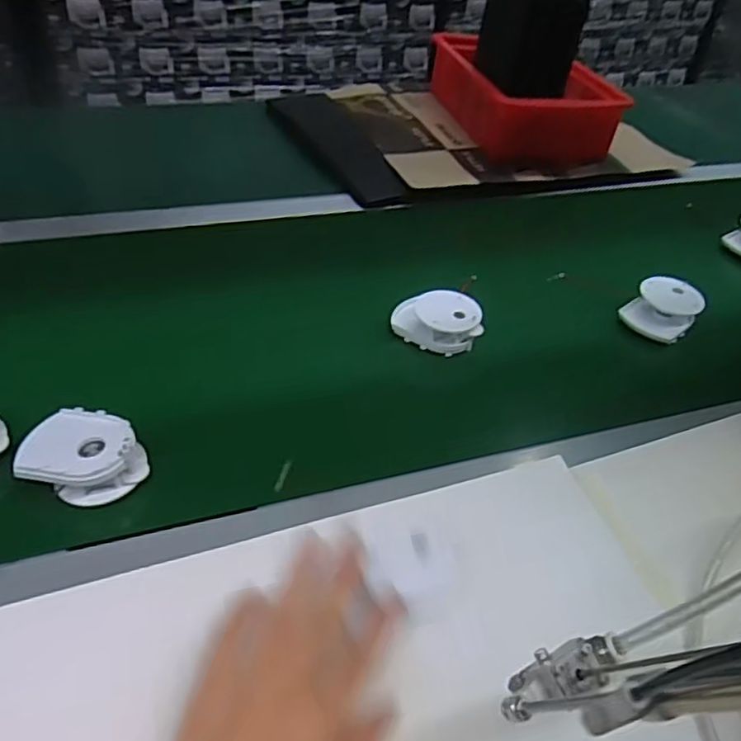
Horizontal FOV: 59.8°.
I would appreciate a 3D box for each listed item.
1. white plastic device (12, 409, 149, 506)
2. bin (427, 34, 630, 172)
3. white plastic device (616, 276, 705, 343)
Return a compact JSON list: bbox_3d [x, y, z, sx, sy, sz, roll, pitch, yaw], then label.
[{"bbox_3d":[-0.206,0.064,0.467,0.078,0.030,0.061,16,44,11],"label":"white plastic device"},{"bbox_3d":[0.233,-0.413,0.971,0.196,0.089,0.321,-10,46,-16],"label":"bin"},{"bbox_3d":[0.308,-0.066,0.677,0.063,0.031,0.074,35,51,27],"label":"white plastic device"}]

